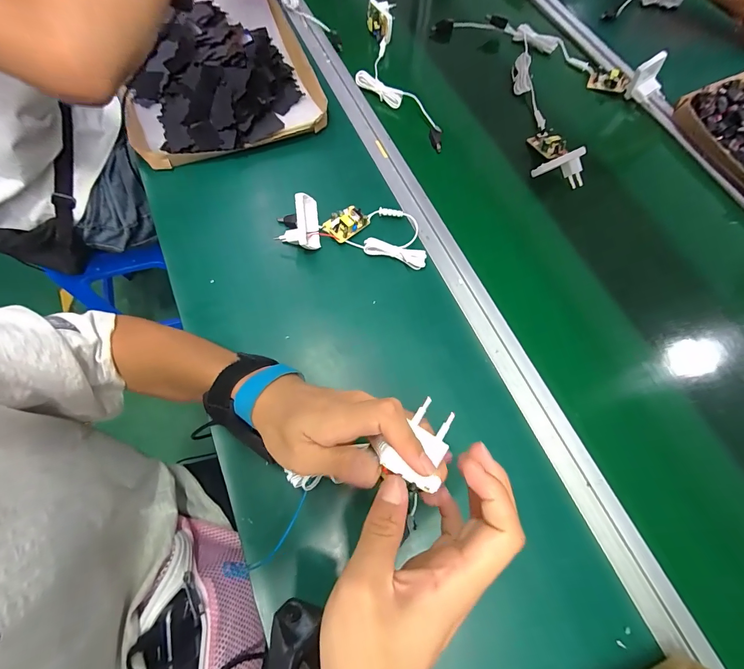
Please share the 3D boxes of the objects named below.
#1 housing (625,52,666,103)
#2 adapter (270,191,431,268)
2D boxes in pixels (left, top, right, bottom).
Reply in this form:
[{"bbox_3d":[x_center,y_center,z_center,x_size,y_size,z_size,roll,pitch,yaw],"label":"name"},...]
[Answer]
[{"bbox_3d":[0.419,-0.388,0.525,0.040,0.061,0.028,39,72,12],"label":"housing"},{"bbox_3d":[-0.022,-0.130,0.414,0.178,0.049,0.072,8,68,1],"label":"adapter"}]

